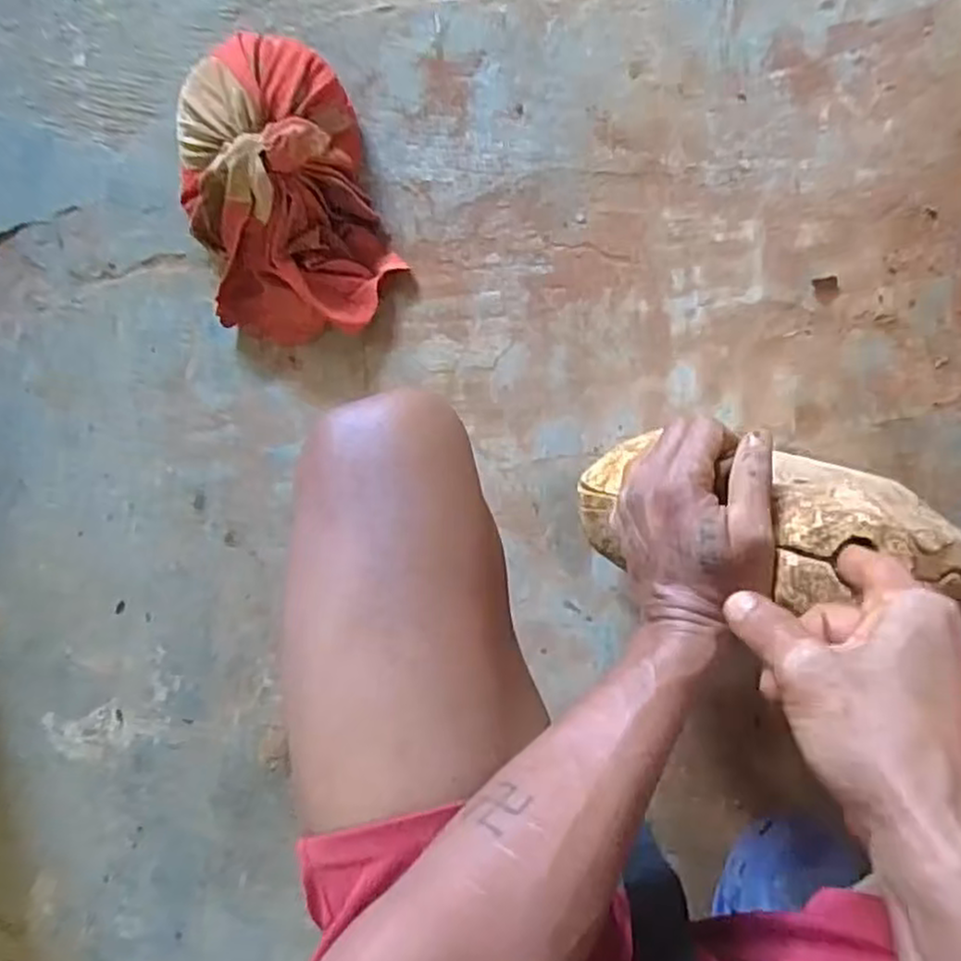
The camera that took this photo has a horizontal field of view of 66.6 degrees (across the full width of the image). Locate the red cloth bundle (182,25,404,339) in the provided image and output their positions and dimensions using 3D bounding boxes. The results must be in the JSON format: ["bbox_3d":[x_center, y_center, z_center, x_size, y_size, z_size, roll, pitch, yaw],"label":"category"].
[{"bbox_3d":[-0.186,-0.257,0.652,0.169,0.084,0.251,-14,88,8],"label":"red cloth bundle"}]

